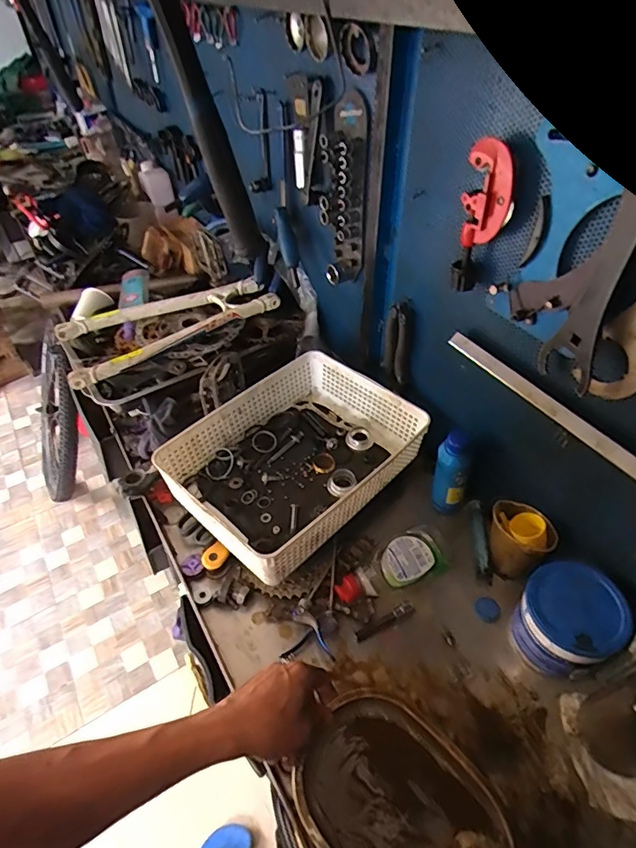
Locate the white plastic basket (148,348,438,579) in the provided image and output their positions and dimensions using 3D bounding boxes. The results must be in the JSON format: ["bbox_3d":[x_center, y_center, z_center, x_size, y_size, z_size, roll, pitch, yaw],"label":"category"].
[{"bbox_3d":[-0.033,0.045,0.704,0.253,0.082,0.330,31,53,28],"label":"white plastic basket"}]

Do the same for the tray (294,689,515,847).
[{"bbox_3d":[0.079,0.372,0.467,0.187,0.027,0.156,32,54,29],"label":"tray"}]

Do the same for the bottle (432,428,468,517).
[{"bbox_3d":[0.187,0.077,0.676,0.037,0.147,0.044,-31,52,-26],"label":"bottle"}]

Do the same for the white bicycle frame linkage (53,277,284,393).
[{"bbox_3d":[-0.277,-0.193,0.873,0.373,0.039,0.170,-26,50,-23],"label":"white bicycle frame linkage"}]

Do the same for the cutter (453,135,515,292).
[{"bbox_3d":[0.171,-0.208,0.495,0.049,0.150,0.026,16,47,16],"label":"cutter"}]

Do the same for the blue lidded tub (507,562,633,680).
[{"bbox_3d":[0.287,0.234,0.560,0.097,0.109,0.100,-1,45,1],"label":"blue lidded tub"}]

